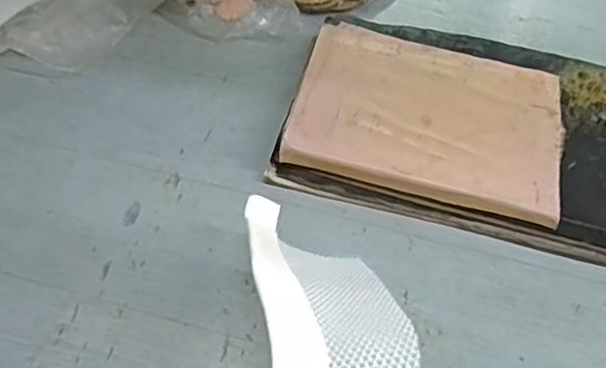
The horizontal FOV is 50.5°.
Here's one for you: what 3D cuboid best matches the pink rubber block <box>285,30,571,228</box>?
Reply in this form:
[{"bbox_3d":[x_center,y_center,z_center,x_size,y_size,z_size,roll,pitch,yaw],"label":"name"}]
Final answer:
[{"bbox_3d":[0.109,-0.061,0.557,0.222,0.013,0.170,14,50,8],"label":"pink rubber block"}]

